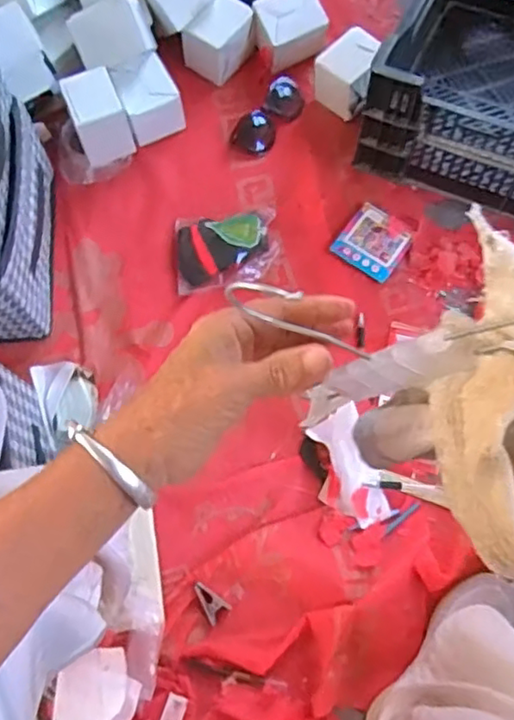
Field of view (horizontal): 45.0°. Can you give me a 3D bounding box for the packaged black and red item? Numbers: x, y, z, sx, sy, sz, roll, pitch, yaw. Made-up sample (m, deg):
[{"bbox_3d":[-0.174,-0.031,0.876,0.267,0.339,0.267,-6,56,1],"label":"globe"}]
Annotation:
[{"bbox_3d":[-0.043,-0.158,0.884,0.144,0.027,0.111,-7,71,-1],"label":"packaged black and red item"}]

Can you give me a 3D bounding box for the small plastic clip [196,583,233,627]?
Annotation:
[{"bbox_3d":[-0.057,0.284,0.731,0.030,0.014,0.049,-42,75,-12],"label":"small plastic clip"}]

